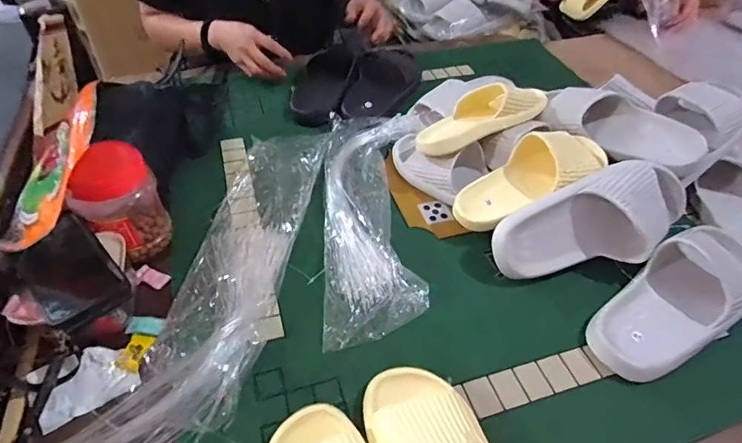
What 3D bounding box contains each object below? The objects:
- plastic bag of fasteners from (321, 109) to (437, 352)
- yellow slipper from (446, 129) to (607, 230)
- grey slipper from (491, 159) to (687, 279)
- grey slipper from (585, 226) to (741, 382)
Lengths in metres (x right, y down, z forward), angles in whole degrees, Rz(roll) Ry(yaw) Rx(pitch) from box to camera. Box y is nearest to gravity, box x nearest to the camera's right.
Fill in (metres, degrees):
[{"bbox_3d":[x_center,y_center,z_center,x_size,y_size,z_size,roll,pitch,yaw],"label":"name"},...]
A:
[{"bbox_3d":[0.004,-0.032,0.647,0.153,0.043,0.444,4,46,-1],"label":"plastic bag of fasteners"},{"bbox_3d":[0.228,-0.062,0.631,0.238,0.074,0.092,-30,50,3],"label":"yellow slipper"},{"bbox_3d":[0.302,-0.002,0.579,0.296,0.114,0.062,-20,6,-7],"label":"grey slipper"},{"bbox_3d":[0.389,0.085,0.543,0.294,0.064,0.110,-24,52,-25],"label":"grey slipper"}]

